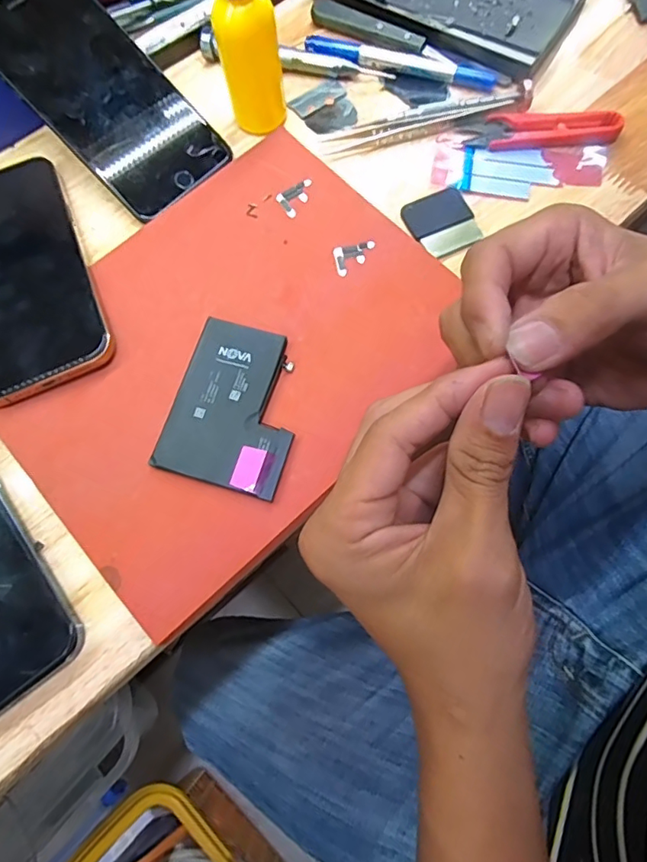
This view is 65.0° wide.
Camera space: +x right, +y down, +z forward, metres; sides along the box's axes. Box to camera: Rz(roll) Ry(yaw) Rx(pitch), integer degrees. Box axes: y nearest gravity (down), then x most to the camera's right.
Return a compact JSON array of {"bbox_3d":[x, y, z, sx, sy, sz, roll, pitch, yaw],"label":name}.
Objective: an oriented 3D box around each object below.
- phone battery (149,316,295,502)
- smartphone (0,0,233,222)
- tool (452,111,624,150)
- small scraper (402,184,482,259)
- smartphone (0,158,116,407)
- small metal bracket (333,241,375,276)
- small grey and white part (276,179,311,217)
[{"bbox_3d":[-0.046,-0.015,0.270,0.066,0.005,0.087,16,75,5],"label":"phone battery"},{"bbox_3d":[-0.134,-0.204,0.308,0.149,0.005,0.076,45,78,-6],"label":"smartphone"},{"bbox_3d":[0.136,-0.192,0.322,0.098,0.011,0.023,2,73,3],"label":"tool"},{"bbox_3d":[0.072,-0.127,0.310,0.039,0.005,0.041,-23,73,-5],"label":"small scraper"},{"bbox_3d":[-0.177,-0.092,0.291,0.076,0.008,0.154,-23,73,-5],"label":"smartphone"},{"bbox_3d":[0.019,-0.102,0.297,0.025,0.004,0.018,-12,73,-2],"label":"small metal bracket"},{"bbox_3d":[-0.015,-0.144,0.311,0.024,0.004,0.019,-31,76,-8],"label":"small grey and white part"}]

